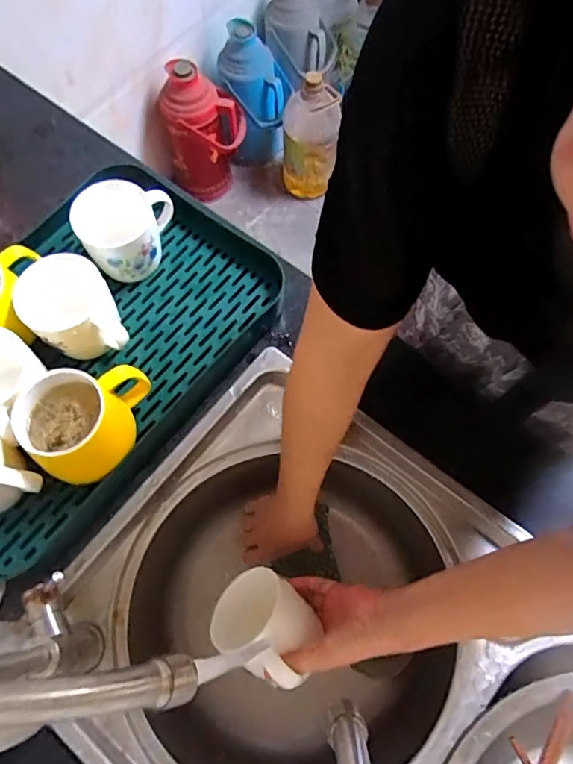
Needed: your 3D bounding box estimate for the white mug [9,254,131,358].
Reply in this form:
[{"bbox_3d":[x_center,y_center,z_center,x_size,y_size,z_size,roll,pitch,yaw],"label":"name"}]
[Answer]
[{"bbox_3d":[-0.214,-0.068,0.540,0.082,0.077,0.098,-22,70,-8],"label":"white mug"}]

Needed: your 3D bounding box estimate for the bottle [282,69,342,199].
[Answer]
[{"bbox_3d":[0.064,-0.665,1.474,0.147,0.352,0.133,-1,68,0],"label":"bottle"}]

